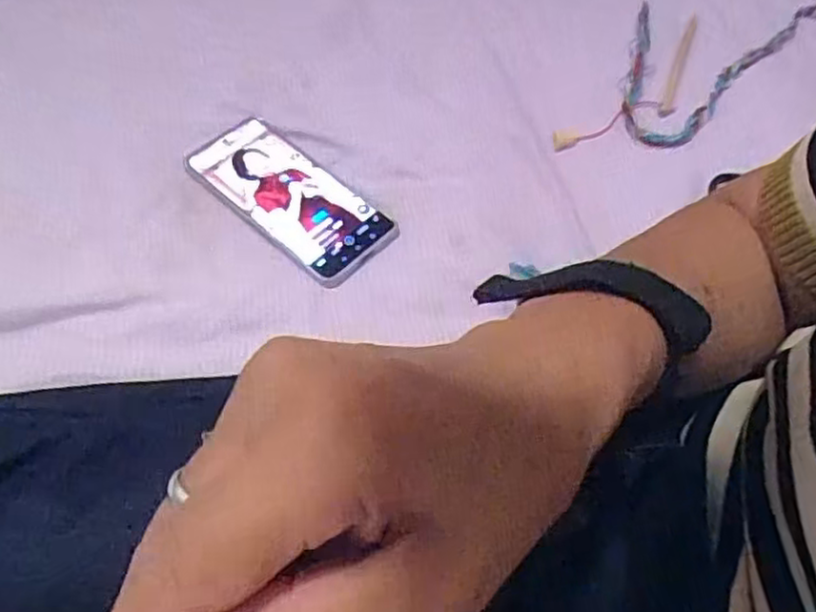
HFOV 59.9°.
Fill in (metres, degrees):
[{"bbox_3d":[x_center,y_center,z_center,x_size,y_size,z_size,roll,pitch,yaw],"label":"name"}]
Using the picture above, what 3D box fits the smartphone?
[{"bbox_3d":[-0.091,-0.086,0.538,0.166,0.006,0.077,38,62,20],"label":"smartphone"}]

